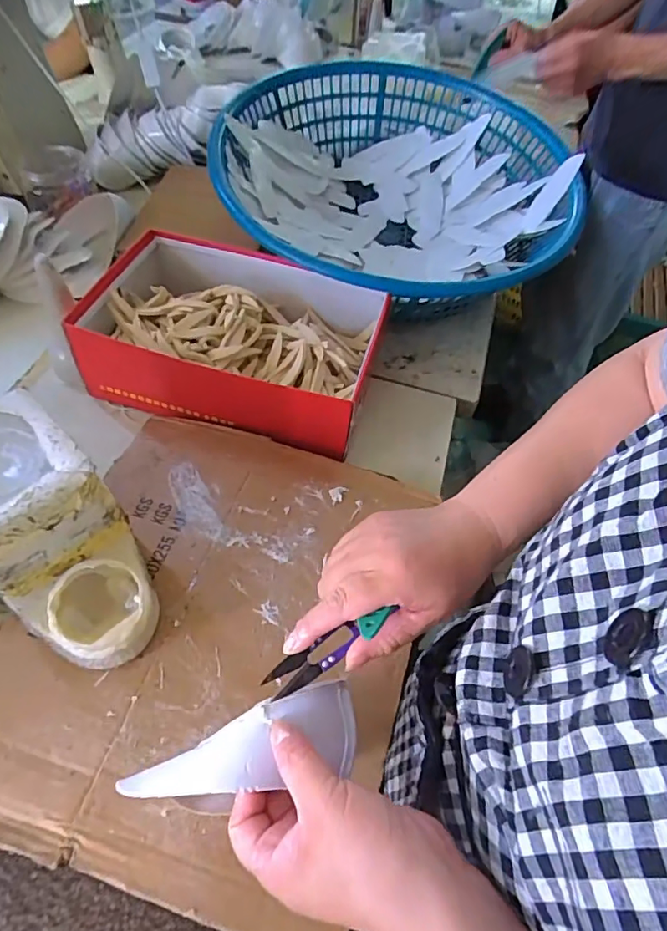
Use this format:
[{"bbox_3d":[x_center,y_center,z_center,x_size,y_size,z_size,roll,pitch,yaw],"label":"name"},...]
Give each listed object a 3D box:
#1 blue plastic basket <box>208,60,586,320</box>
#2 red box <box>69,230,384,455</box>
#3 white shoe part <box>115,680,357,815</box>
[{"bbox_3d":[0.100,-0.413,0.783,0.538,0.146,0.503,2,54,-3],"label":"blue plastic basket"},{"bbox_3d":[-0.111,-0.165,0.625,0.329,0.085,0.238,16,54,7],"label":"red box"},{"bbox_3d":[-0.051,0.172,0.307,0.139,0.024,0.047,-16,57,-13],"label":"white shoe part"}]

